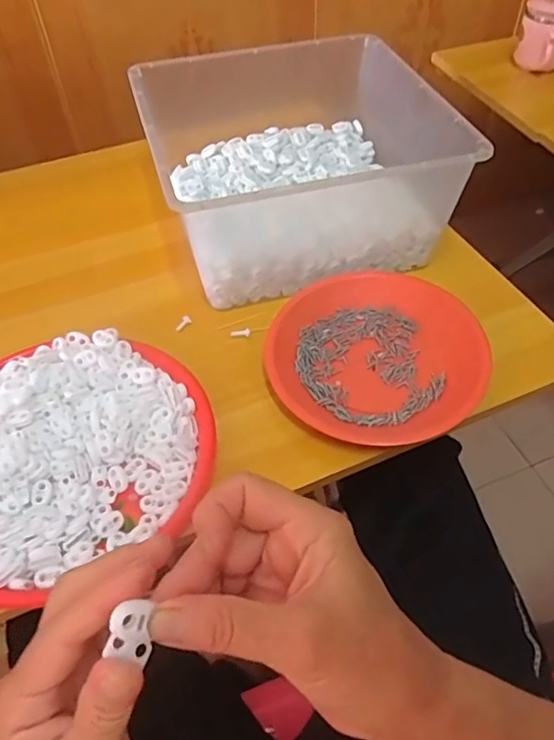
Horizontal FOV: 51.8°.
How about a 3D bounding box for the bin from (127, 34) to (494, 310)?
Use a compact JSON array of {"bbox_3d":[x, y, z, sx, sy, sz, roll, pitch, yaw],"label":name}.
[{"bbox_3d":[0.019,-0.227,0.615,0.291,0.117,0.288,-18,53,-12],"label":"bin"}]

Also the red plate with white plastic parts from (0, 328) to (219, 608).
[{"bbox_3d":[-0.177,0.065,0.469,0.236,0.046,0.205,-27,55,-18],"label":"red plate with white plastic parts"}]

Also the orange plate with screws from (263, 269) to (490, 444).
[{"bbox_3d":[0.091,-0.018,0.535,0.191,0.029,0.180,4,52,6],"label":"orange plate with screws"}]

